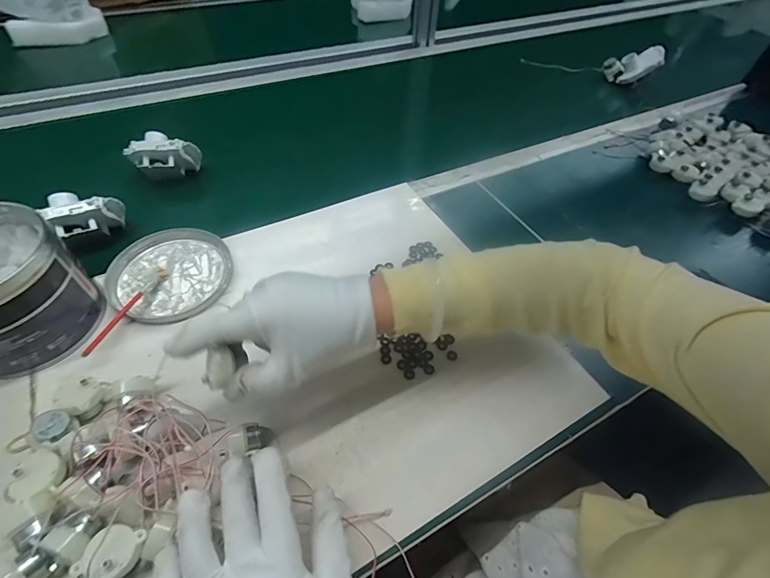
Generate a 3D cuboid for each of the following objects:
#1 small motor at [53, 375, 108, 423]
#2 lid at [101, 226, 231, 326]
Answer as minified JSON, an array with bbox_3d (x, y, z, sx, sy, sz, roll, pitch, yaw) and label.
[{"bbox_3d":[-0.262,0.095,0.335,0.030,0.029,0.031,27,58,16],"label":"small motor"},{"bbox_3d":[-0.246,-0.020,0.438,0.135,0.015,0.124,1,54,-1],"label":"lid"}]

